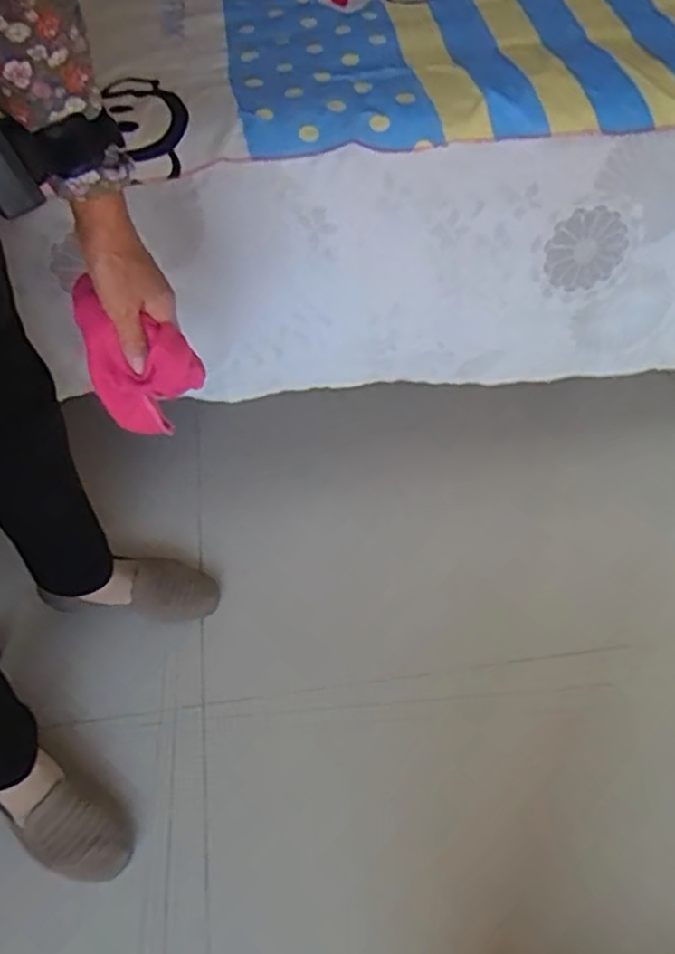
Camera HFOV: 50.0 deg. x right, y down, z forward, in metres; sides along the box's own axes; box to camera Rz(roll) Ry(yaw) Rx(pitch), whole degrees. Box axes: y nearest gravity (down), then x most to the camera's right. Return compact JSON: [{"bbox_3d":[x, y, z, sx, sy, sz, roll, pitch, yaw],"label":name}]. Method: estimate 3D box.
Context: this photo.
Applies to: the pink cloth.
[{"bbox_3d":[-0.177,-0.084,0.637,0.113,0.148,0.056,17,56,16],"label":"pink cloth"}]

